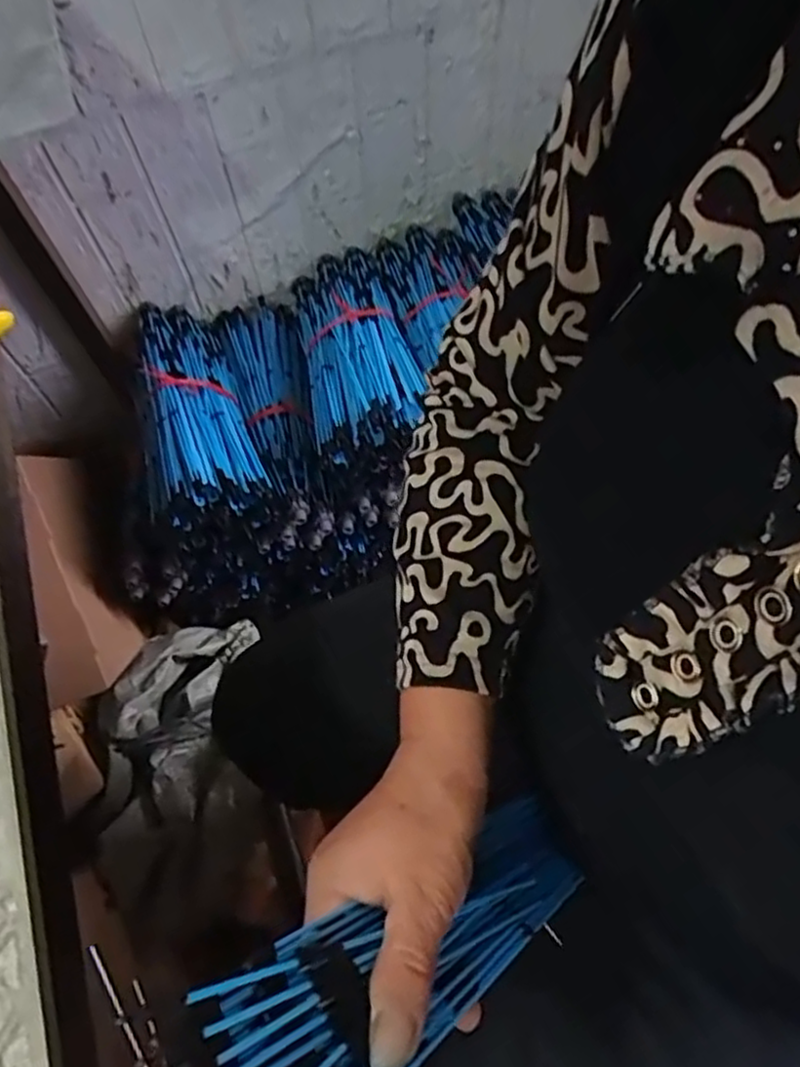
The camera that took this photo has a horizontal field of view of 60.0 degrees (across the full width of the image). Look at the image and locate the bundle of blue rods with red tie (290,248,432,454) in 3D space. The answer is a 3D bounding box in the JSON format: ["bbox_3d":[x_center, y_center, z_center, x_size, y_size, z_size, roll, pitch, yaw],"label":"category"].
[{"bbox_3d":[-0.055,-0.224,0.797,0.122,0.073,0.298,-12,63,-3],"label":"bundle of blue rods with red tie"}]

